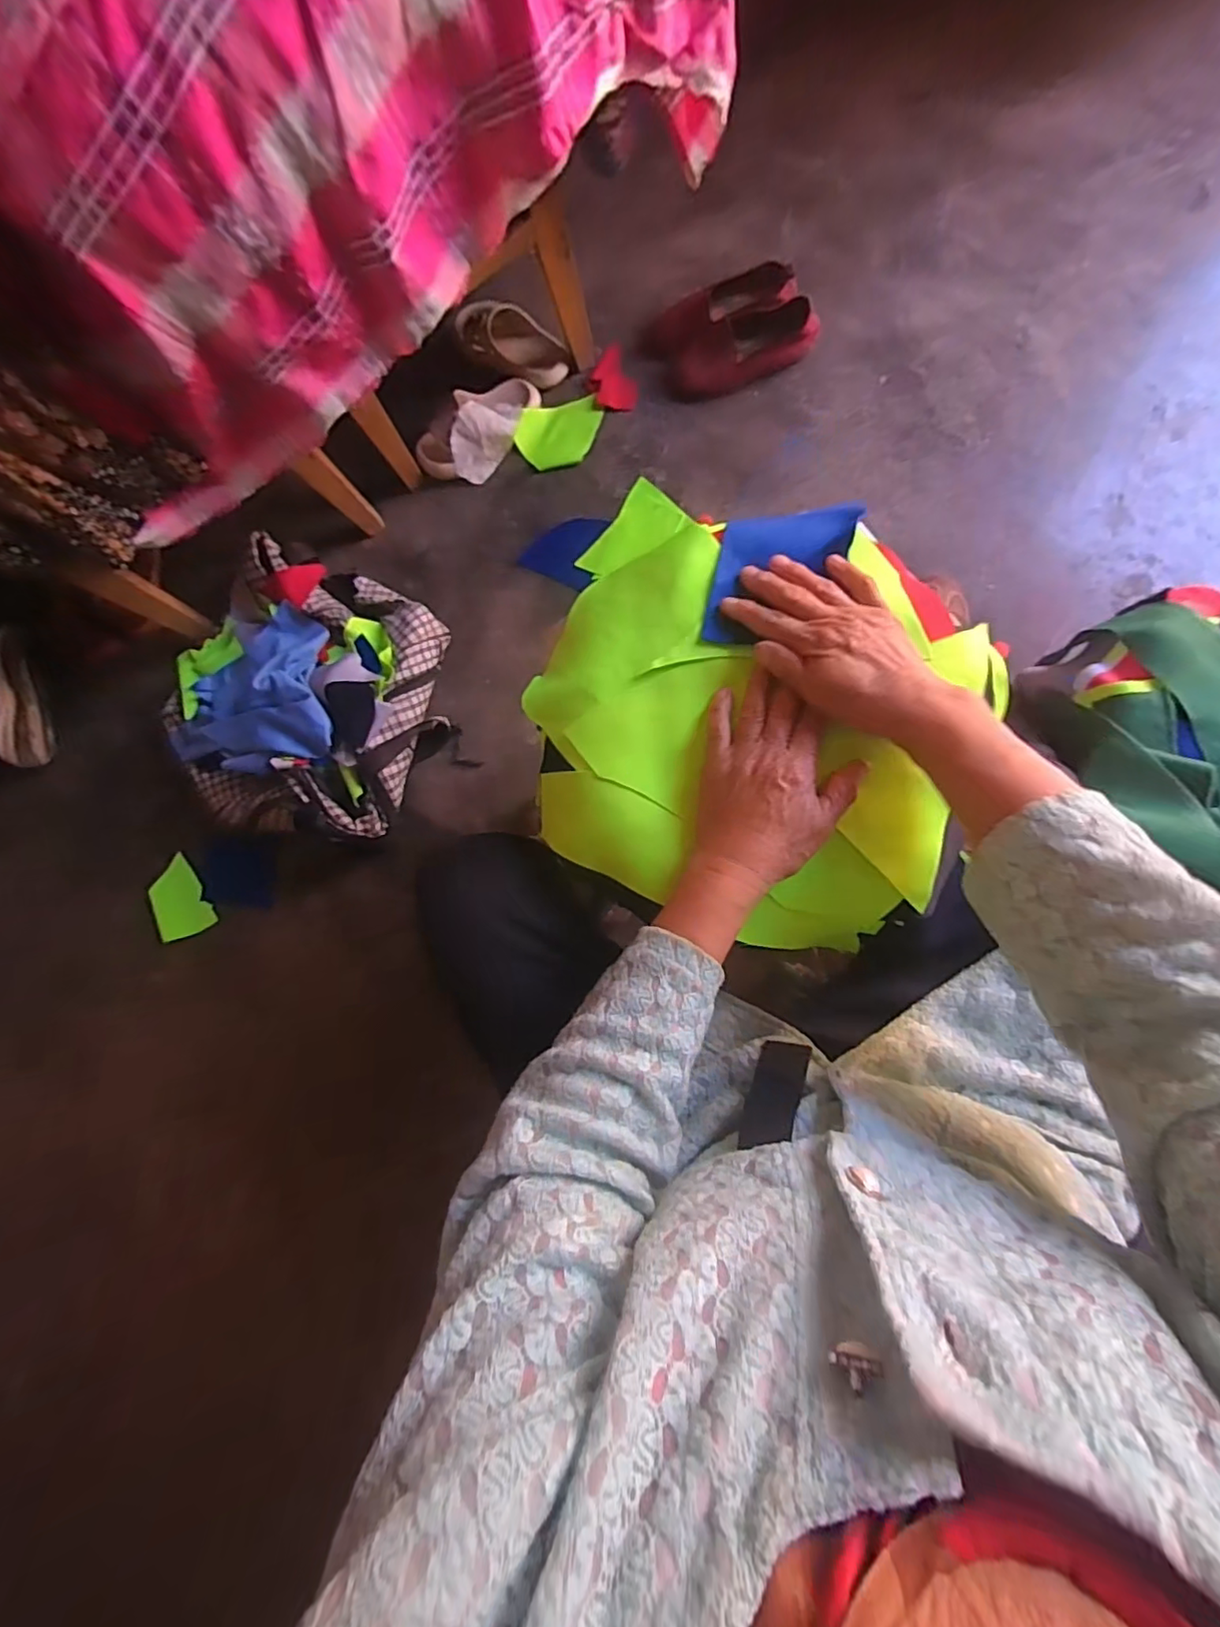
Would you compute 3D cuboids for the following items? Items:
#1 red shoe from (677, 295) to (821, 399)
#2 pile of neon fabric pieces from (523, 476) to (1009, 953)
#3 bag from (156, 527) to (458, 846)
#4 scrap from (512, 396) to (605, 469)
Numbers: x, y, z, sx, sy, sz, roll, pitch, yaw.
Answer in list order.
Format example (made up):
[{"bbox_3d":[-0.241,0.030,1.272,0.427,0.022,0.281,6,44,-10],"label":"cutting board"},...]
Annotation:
[{"bbox_3d":[0.217,-0.737,0.924,0.223,0.061,0.071,-12,83,8],"label":"red shoe"},{"bbox_3d":[0.103,-0.071,0.451,0.327,0.064,0.299,19,87,9],"label":"pile of neon fabric pieces"},{"bbox_3d":[-0.496,-0.180,0.961,0.435,0.135,0.452,28,90,11],"label":"bag"},{"bbox_3d":[-0.085,-0.651,0.991,0.148,0.029,0.102,-17,82,8],"label":"scrap"}]

